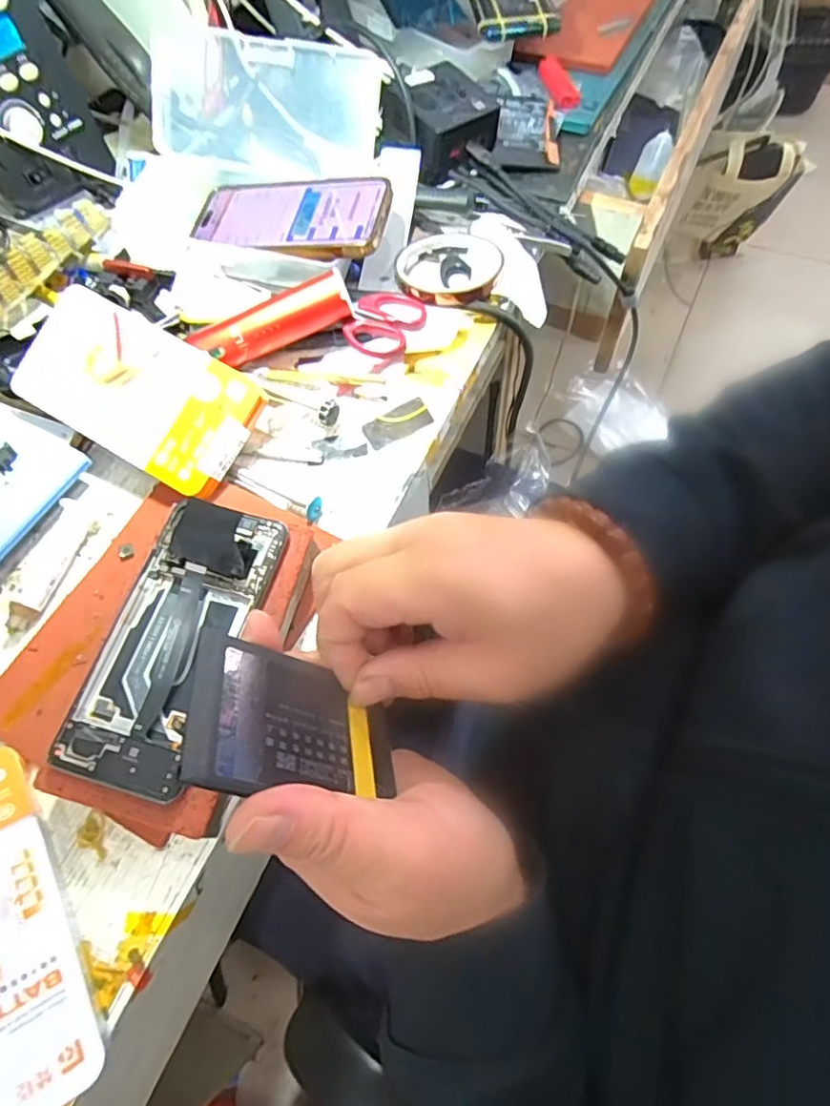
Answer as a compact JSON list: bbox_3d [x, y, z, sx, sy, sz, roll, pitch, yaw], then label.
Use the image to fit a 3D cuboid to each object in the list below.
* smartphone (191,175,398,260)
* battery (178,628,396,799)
[{"bbox_3d":[-0.101,-0.268,0.474,0.165,0.012,0.082,5,65,13],"label":"smartphone"},{"bbox_3d":[-0.043,0.065,0.225,0.084,0.004,0.061,26,30,-29],"label":"battery"}]

